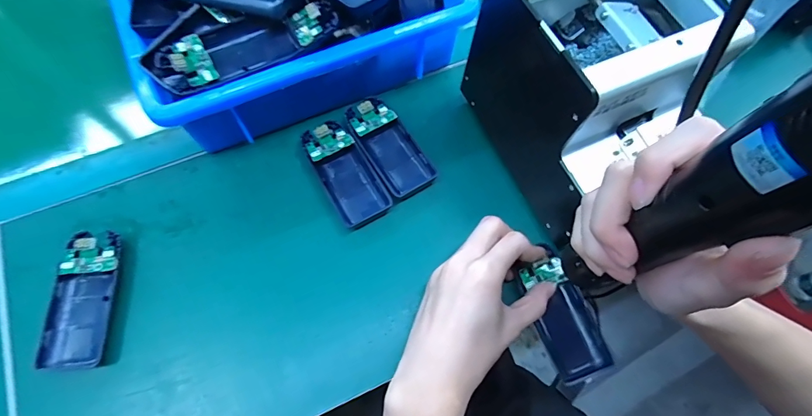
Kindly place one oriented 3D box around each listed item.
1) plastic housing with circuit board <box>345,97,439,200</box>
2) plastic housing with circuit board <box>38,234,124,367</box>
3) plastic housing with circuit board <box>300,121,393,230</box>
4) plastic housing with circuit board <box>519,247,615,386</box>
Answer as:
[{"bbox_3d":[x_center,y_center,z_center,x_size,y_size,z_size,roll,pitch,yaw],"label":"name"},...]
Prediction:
[{"bbox_3d":[-0.015,-0.058,0.368,0.046,0.019,0.100,-29,70,-12],"label":"plastic housing with circuit board"},{"bbox_3d":[-0.247,0.068,0.308,0.043,0.021,0.101,-1,67,-1],"label":"plastic housing with circuit board"},{"bbox_3d":[-0.055,-0.034,0.359,0.045,0.012,0.104,-28,70,-12],"label":"plastic housing with circuit board"},{"bbox_3d":[0.123,0.083,0.314,0.042,0.014,0.092,-18,77,-8],"label":"plastic housing with circuit board"}]

